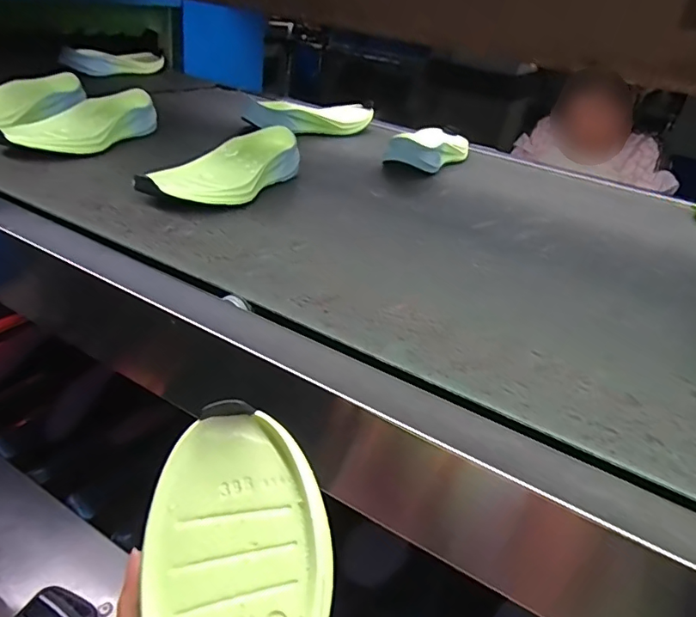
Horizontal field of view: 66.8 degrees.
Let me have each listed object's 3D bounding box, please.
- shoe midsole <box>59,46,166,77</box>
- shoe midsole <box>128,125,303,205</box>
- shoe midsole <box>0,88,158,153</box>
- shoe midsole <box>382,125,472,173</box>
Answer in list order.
[{"bbox_3d":[-0.523,-0.551,1.180,0.081,0.054,0.300,16,34,10],"label":"shoe midsole"},{"bbox_3d":[-0.146,-0.172,0.642,0.091,0.053,0.262,20,33,18],"label":"shoe midsole"},{"bbox_3d":[-0.373,-0.253,0.722,0.090,0.054,0.262,19,35,15],"label":"shoe midsole"},{"bbox_3d":[0.147,-0.274,0.892,0.094,0.049,0.271,18,32,16],"label":"shoe midsole"}]

